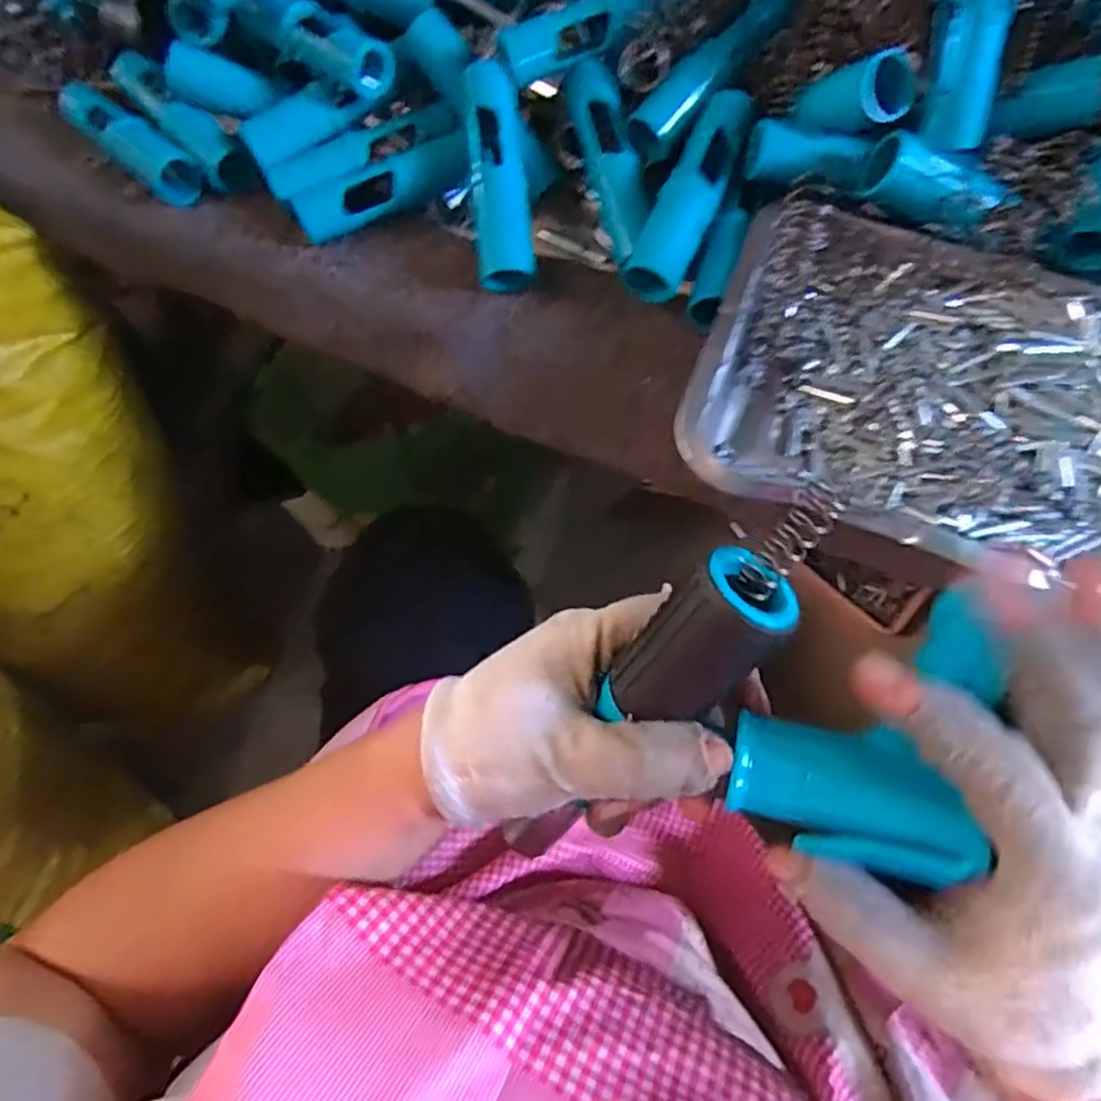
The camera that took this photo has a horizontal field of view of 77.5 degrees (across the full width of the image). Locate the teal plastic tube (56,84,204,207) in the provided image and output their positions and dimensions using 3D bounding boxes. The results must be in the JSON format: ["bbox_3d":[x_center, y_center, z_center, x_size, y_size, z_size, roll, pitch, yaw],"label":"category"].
[{"bbox_3d":[-0.274,-0.264,0.446,0.118,0.024,0.030,40,75,17],"label":"teal plastic tube"}]

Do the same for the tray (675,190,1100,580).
[{"bbox_3d":[0.204,-0.073,0.333,0.254,0.041,0.176,20,70,11],"label":"tray"}]

